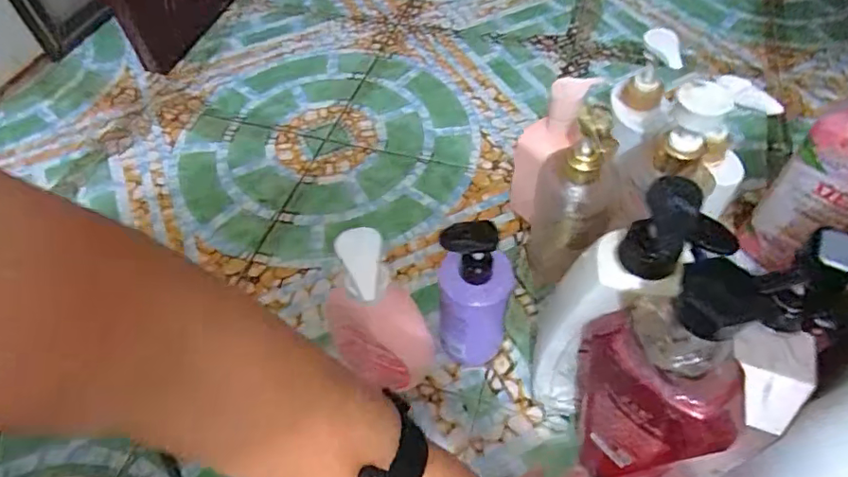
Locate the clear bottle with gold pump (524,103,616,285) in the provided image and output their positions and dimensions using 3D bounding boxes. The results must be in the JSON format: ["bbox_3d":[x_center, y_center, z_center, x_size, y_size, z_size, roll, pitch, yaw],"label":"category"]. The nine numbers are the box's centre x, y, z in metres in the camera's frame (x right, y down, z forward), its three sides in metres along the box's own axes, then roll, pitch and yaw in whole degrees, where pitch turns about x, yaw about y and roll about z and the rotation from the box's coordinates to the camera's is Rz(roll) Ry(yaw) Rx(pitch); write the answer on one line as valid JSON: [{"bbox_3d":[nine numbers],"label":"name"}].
[{"bbox_3d":[0.141,-0.031,0.508,0.061,0.202,0.076,-7,54,-3],"label":"clear bottle with gold pump"}]

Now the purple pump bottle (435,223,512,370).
[{"bbox_3d":[0.043,0.059,0.459,0.058,0.180,0.051,4,53,6],"label":"purple pump bottle"}]

